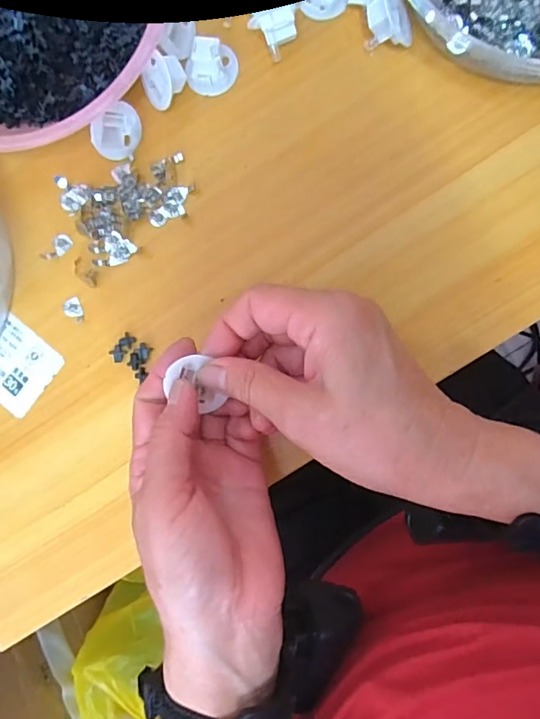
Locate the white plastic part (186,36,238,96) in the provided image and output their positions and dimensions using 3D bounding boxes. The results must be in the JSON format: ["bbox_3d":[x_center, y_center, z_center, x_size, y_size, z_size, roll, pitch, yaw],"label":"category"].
[{"bbox_3d":[-0.035,-0.179,0.302,0.027,0.017,0.030,23,92,6],"label":"white plastic part"}]

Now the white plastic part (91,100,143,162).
[{"bbox_3d":[-0.094,-0.139,0.303,0.010,0.028,0.033,35,87,34],"label":"white plastic part"}]

